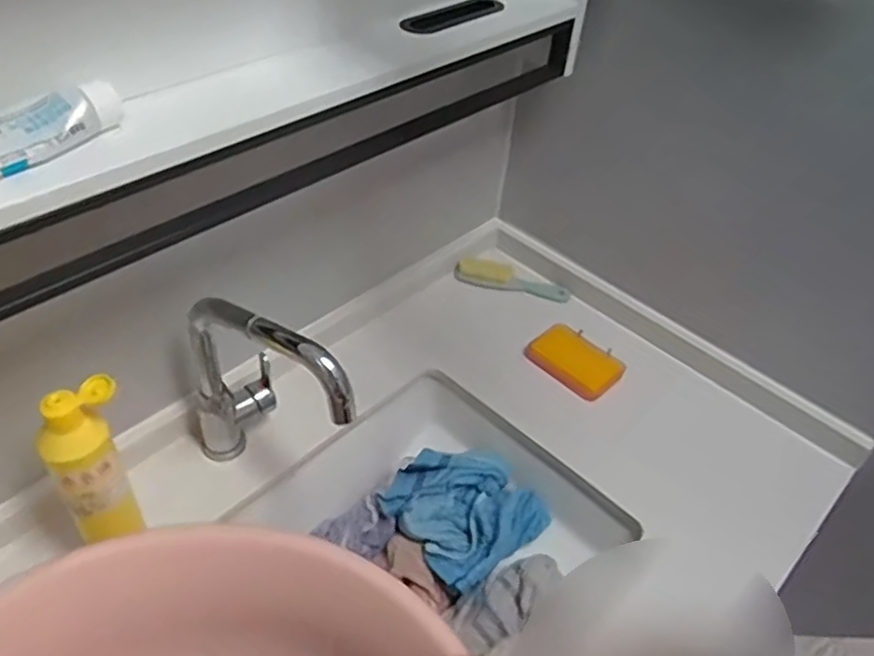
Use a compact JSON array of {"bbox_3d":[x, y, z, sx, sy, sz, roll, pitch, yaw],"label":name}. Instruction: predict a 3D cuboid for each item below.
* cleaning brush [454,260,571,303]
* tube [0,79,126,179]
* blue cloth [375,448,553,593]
[{"bbox_3d":[0.105,-0.066,1.013,0.161,0.027,0.034,15,44,9],"label":"cleaning brush"},{"bbox_3d":[-0.285,-0.122,0.471,0.040,0.031,0.163,32,49,24],"label":"tube"},{"bbox_3d":[0.031,0.206,0.835,0.135,0.054,0.148,-28,53,-31],"label":"blue cloth"}]

